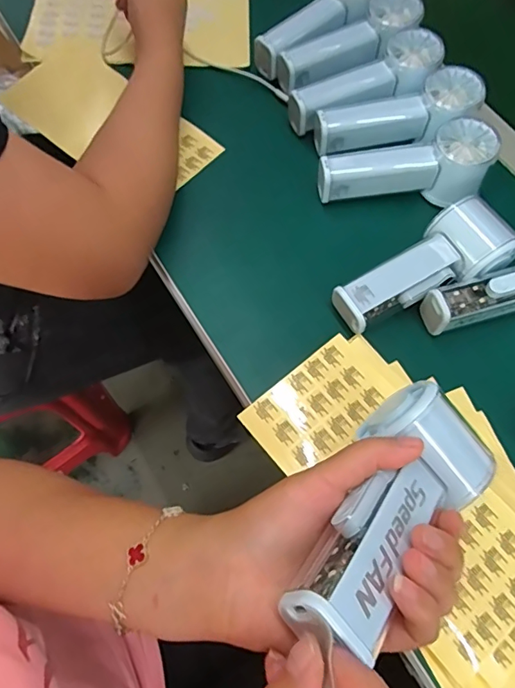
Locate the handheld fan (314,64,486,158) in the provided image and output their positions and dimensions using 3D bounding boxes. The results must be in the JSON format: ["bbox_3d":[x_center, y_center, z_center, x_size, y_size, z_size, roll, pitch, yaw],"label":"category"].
[{"bbox_3d":[0.132,-0.213,0.449,0.157,0.041,0.051,-16,67,4],"label":"handheld fan"}]

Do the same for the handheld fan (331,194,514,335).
[{"bbox_3d":[0.137,-0.057,0.391,0.146,0.049,0.061,-32,71,-16],"label":"handheld fan"}]

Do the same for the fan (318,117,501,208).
[{"bbox_3d":[0.132,-0.155,0.429,0.152,0.052,0.050,-10,67,-8],"label":"fan"}]

